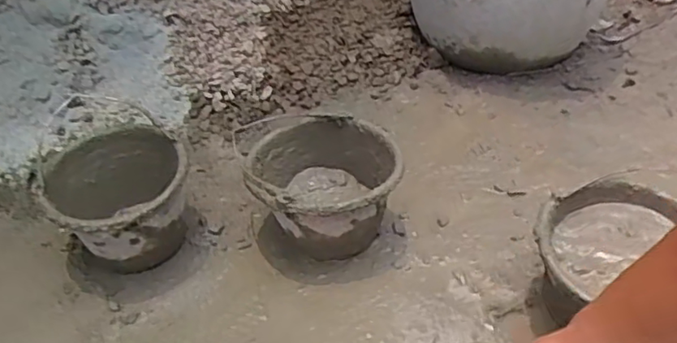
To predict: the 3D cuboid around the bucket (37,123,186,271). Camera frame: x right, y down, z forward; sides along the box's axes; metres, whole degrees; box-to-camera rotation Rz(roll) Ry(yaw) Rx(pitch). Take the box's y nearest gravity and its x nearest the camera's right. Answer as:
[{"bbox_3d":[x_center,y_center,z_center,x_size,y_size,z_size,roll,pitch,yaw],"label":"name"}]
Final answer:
[{"bbox_3d":[-0.356,0.068,1.040,0.217,0.182,0.195,-14,44,-16],"label":"bucket"}]

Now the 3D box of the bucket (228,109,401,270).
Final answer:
[{"bbox_3d":[-0.027,0.040,1.050,0.235,0.176,0.189,-2,42,-2],"label":"bucket"}]

